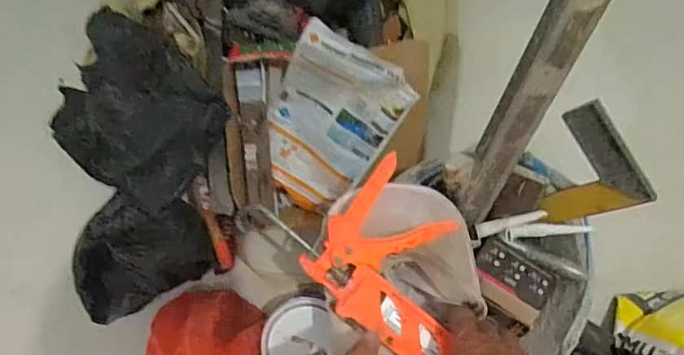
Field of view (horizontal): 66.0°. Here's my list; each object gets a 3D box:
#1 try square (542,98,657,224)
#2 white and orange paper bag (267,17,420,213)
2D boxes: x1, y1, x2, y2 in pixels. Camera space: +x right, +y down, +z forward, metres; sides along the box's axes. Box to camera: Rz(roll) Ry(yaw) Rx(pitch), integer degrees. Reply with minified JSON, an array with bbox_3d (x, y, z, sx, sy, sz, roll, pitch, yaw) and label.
[{"bbox_3d":[0.262,-0.012,0.587,0.014,0.130,0.122,-36,95,-33],"label":"try square"},{"bbox_3d":[-0.021,-0.067,0.677,0.149,0.038,0.244,33,128,-4],"label":"white and orange paper bag"}]

